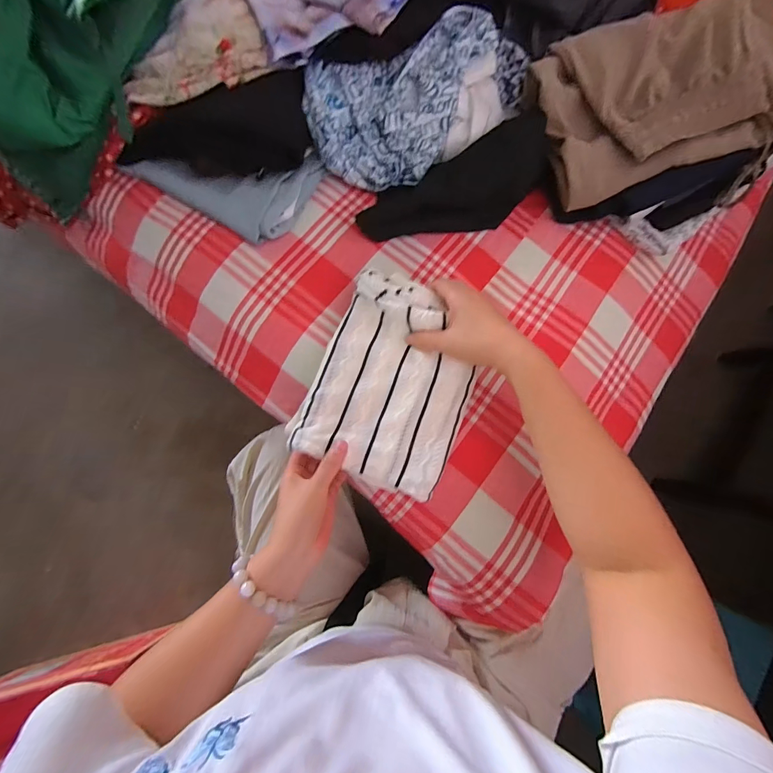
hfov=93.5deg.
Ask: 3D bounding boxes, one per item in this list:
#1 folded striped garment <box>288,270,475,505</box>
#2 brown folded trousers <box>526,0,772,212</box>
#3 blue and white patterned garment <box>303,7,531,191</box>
[{"bbox_3d":[0.007,-0.008,0.400,0.171,0.053,0.214,22,74,5],"label":"folded striped garment"},{"bbox_3d":[0.377,-0.367,0.470,0.339,0.056,0.243,-18,92,4],"label":"brown folded trousers"},{"bbox_3d":[0.050,-0.386,0.488,0.309,0.090,0.160,-24,75,-8],"label":"blue and white patterned garment"}]

